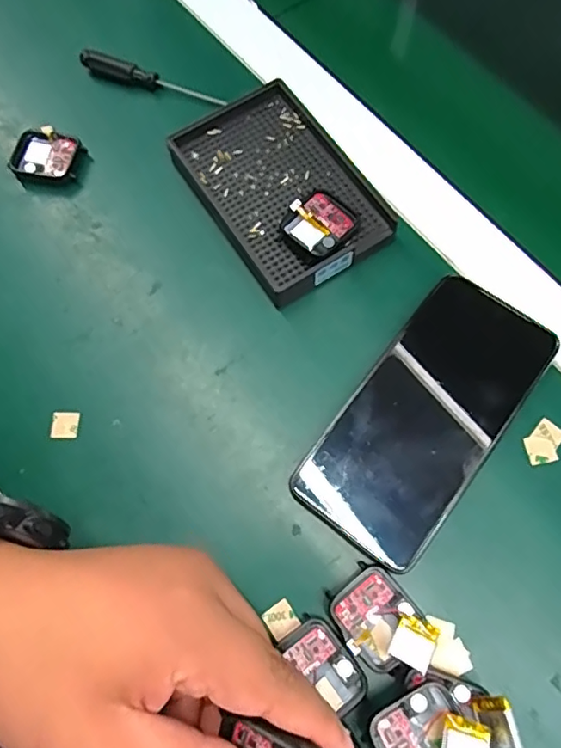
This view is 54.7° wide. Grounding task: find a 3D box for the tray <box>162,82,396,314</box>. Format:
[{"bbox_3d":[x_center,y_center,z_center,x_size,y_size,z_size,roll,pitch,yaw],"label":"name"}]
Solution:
[{"bbox_3d":[0.000,-0.120,0.352,0.093,0.025,0.137,-31,73,-9],"label":"tray"}]

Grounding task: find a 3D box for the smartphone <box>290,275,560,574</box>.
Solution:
[{"bbox_3d":[0.081,0.022,0.302,0.076,0.005,0.160,36,79,12],"label":"smartphone"}]

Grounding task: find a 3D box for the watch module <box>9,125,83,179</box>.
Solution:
[{"bbox_3d":[-0.160,-0.150,0.374,0.045,0.016,0.034,6,71,3],"label":"watch module"}]

